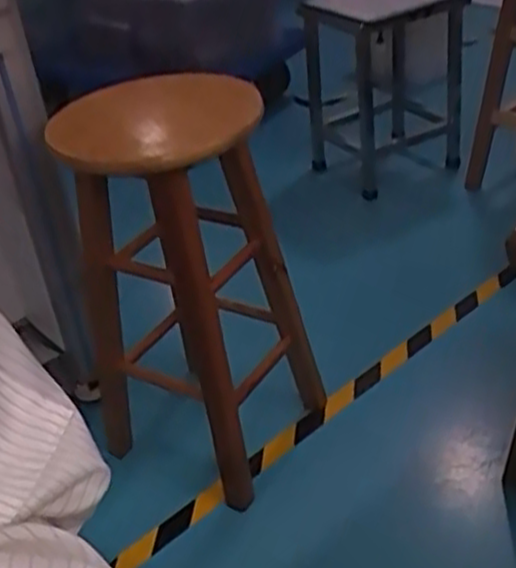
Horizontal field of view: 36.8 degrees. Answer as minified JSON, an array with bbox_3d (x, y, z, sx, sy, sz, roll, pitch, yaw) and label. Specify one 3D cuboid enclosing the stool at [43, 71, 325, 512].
[{"bbox_3d":[-0.105,-0.001,1.227,0.292,0.606,0.285,17,41,31],"label":"stool"}]

